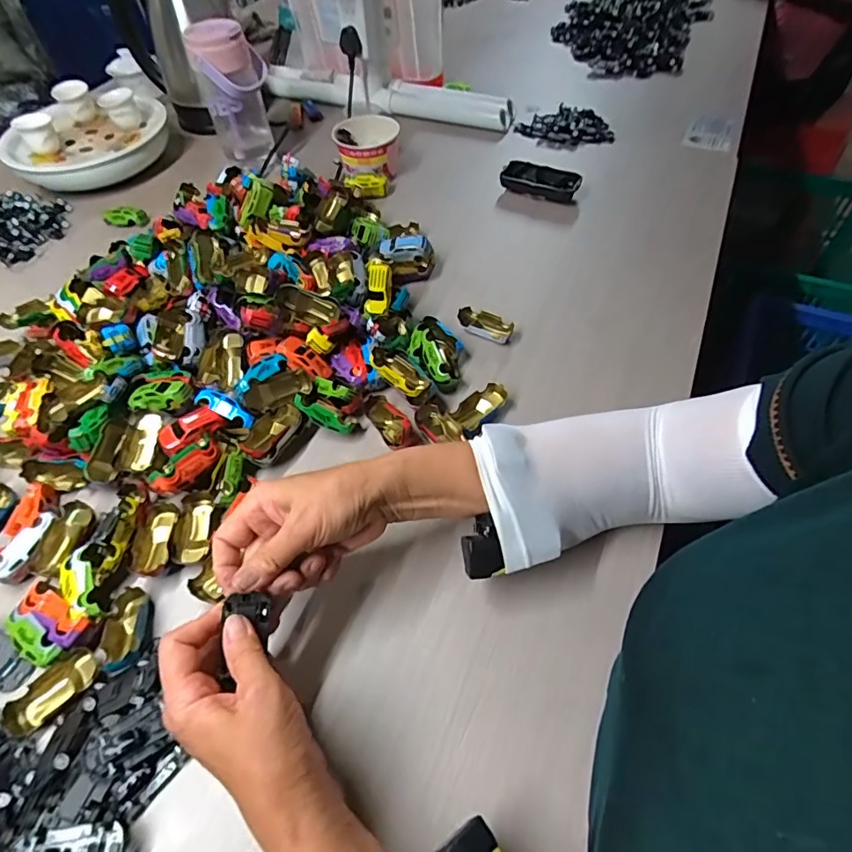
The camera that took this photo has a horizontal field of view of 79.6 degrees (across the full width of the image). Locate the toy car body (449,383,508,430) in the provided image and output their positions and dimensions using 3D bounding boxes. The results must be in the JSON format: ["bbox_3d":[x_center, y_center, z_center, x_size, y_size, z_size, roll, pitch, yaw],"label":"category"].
[{"bbox_3d":[0.055,-0.020,0.515,0.059,0.018,0.028,-36,59,-1],"label":"toy car body"}]

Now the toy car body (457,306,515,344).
[{"bbox_3d":[0.067,-0.116,0.577,0.063,0.016,0.029,20,58,17],"label":"toy car body"}]

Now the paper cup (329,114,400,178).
[{"bbox_3d":[-0.087,-0.413,0.764,0.098,0.067,0.074,0,55,4],"label":"paper cup"}]

